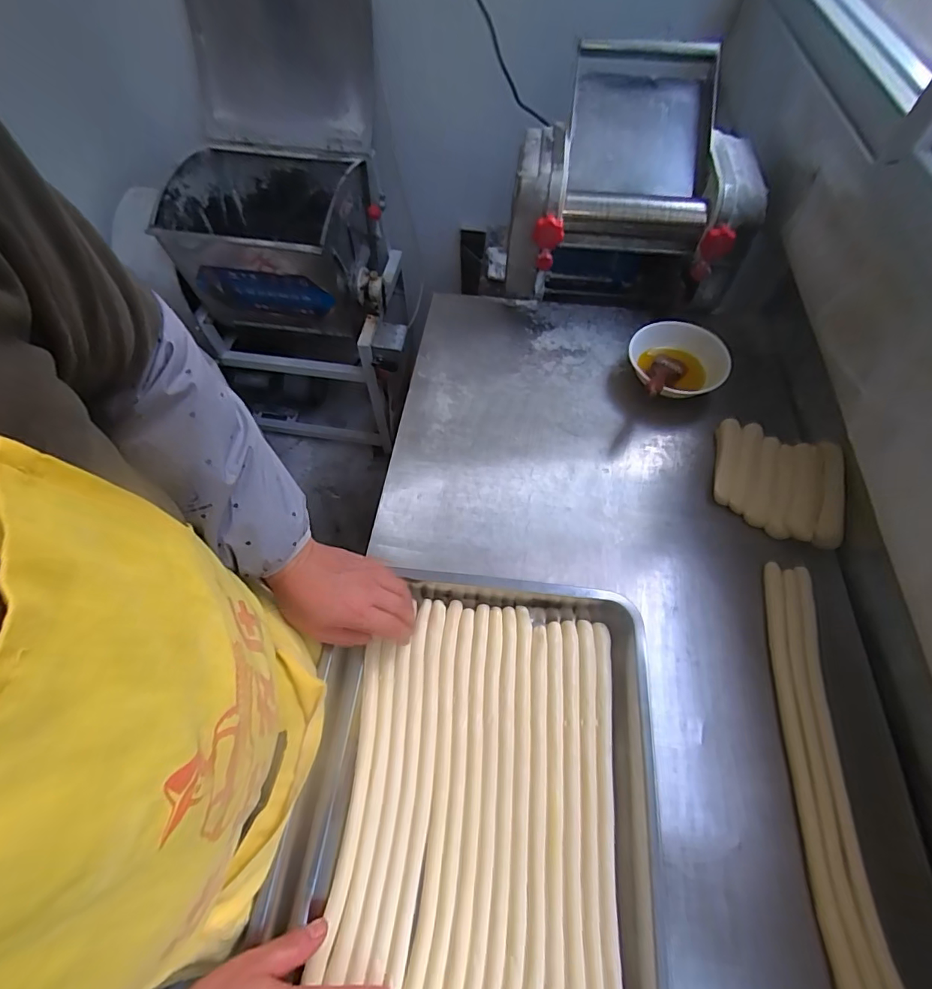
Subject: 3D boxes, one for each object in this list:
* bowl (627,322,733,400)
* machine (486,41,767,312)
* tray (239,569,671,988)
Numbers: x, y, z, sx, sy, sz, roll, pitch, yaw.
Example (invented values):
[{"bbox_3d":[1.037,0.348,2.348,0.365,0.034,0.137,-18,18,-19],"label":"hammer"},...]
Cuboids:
[{"bbox_3d":[0.329,-0.201,0.715,0.140,0.050,0.145,0,61,0],"label":"bowl"},{"bbox_3d":[0.277,-0.519,0.816,0.379,0.292,0.343,4,61,3],"label":"machine"},{"bbox_3d":[0.008,0.301,0.444,0.340,0.057,0.424,3,61,5],"label":"tray"}]

